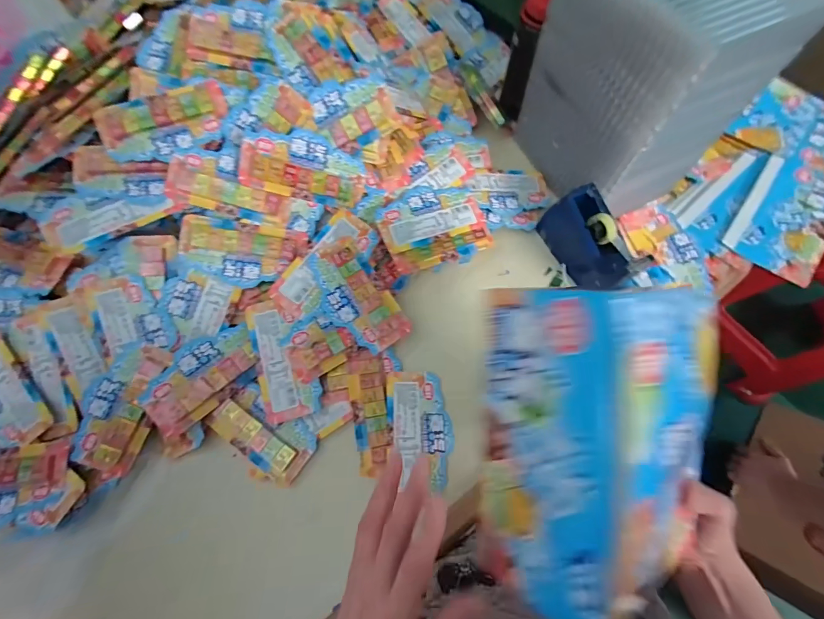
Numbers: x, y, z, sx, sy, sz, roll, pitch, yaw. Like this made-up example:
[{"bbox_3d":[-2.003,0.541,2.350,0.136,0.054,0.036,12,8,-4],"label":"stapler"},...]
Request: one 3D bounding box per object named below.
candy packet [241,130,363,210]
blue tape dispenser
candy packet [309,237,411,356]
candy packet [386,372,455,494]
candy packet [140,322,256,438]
[{"bbox_3d":[-0.129,-0.173,0.444,0.145,0.016,0.077,9,112,-20],"label":"candy packet"},{"bbox_3d":[0.230,-0.088,0.470,0.048,0.076,0.133,-26,73,-9],"label":"blue tape dispenser"},{"bbox_3d":[-0.069,-0.015,0.451,0.073,0.015,0.146,-37,92,-12],"label":"candy packet"},{"bbox_3d":[0.011,0.141,0.432,0.073,0.012,0.134,-6,71,-2],"label":"candy packet"},{"bbox_3d":[-0.249,0.079,0.430,0.136,0.015,0.072,-36,83,-20],"label":"candy packet"}]

